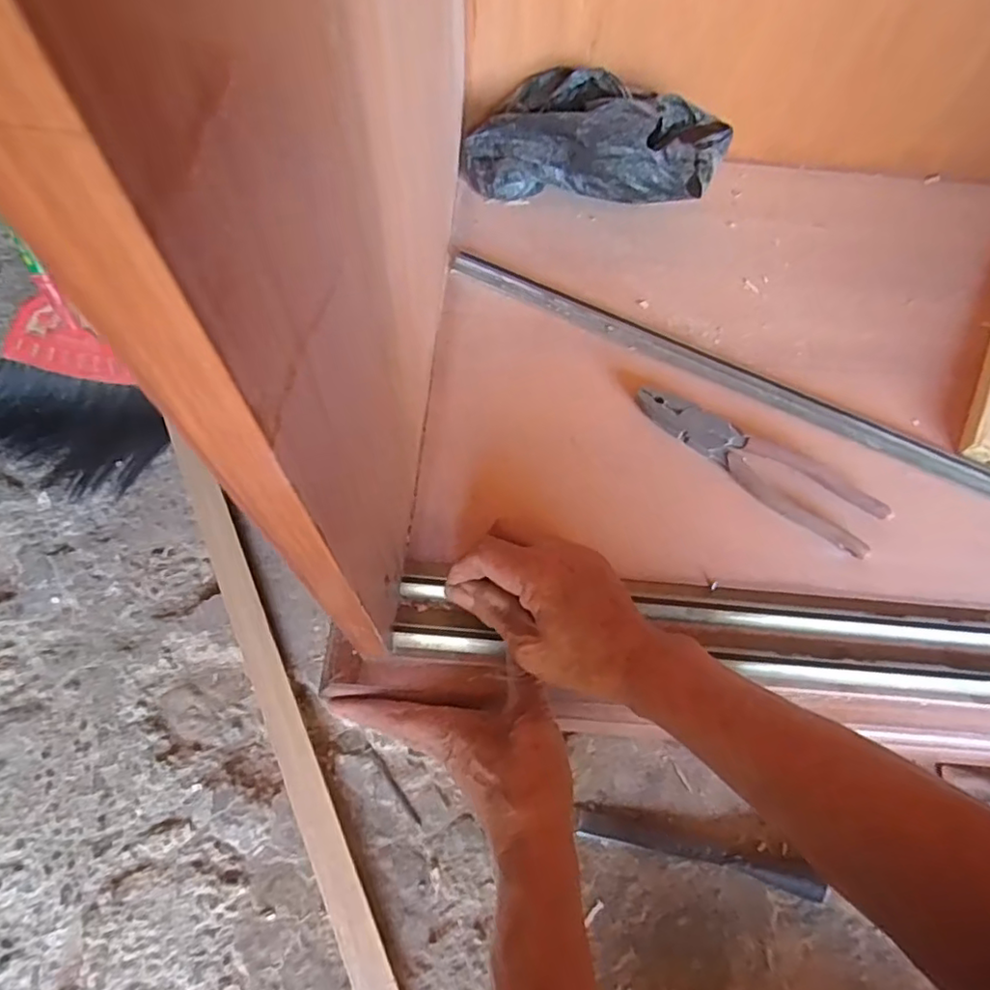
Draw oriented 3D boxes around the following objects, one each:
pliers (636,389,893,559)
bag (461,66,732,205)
[{"bbox_3d":[0.193,-0.024,0.462,0.193,0.014,0.045,35,68,13],"label":"pliers"},{"bbox_3d":[0.084,-0.315,0.548,0.233,0.079,0.086,11,64,16],"label":"bag"}]

